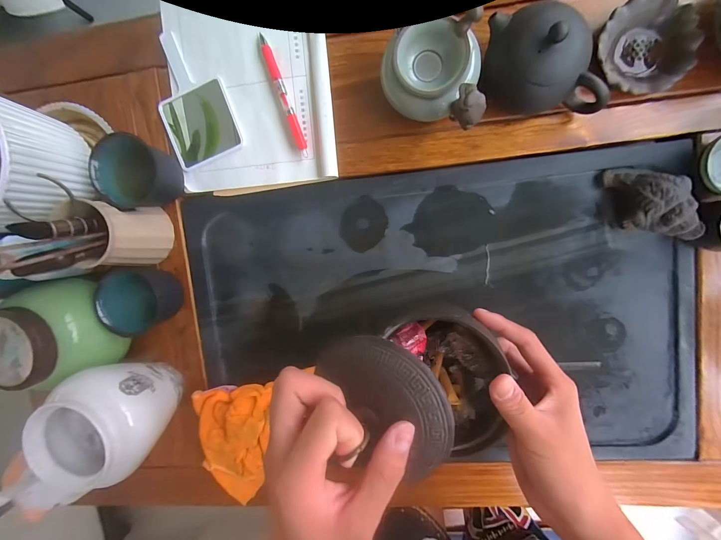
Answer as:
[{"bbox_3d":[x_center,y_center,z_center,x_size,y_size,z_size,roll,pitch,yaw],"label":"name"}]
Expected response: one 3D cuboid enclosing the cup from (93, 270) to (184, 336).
[{"bbox_3d":[-0.254,0.032,0.380,0.067,0.075,0.069,1,97,6],"label":"cup"}]

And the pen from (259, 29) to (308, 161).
[{"bbox_3d":[-0.087,-0.199,0.358,0.010,0.016,0.140,-20,96,7],"label":"pen"}]

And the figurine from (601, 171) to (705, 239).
[{"bbox_3d":[0.304,-0.071,0.328,0.057,0.043,0.082,-14,95,8],"label":"figurine"}]

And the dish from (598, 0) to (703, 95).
[{"bbox_3d":[0.288,-0.226,0.319,0.087,0.017,0.088,1,98,5],"label":"dish"}]

